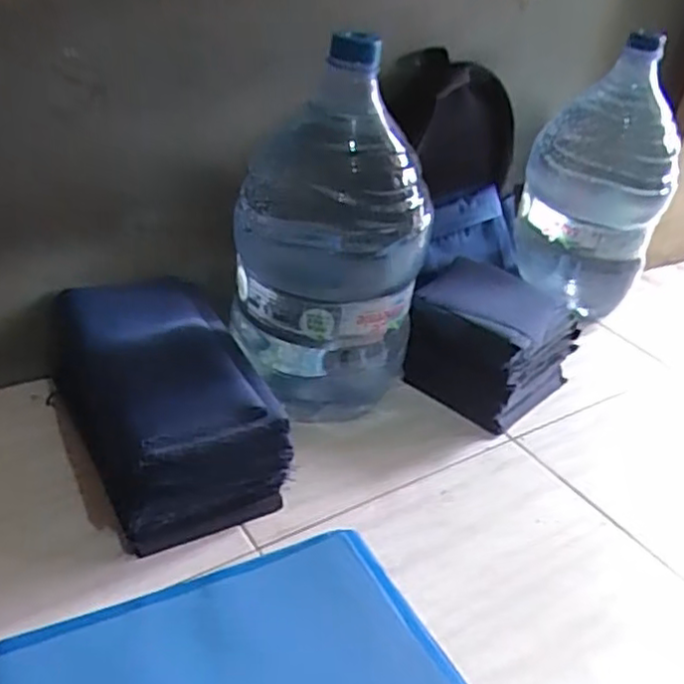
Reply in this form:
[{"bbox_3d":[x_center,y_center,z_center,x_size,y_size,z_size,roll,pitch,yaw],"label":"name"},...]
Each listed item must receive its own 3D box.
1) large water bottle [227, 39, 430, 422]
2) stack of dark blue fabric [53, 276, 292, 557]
[{"bbox_3d":[-0.023,-0.105,0.889,0.201,0.441,0.180,29,39,30],"label":"large water bottle"},{"bbox_3d":[-0.218,0.064,0.845,0.187,0.151,0.335,-14,38,-30],"label":"stack of dark blue fabric"}]

